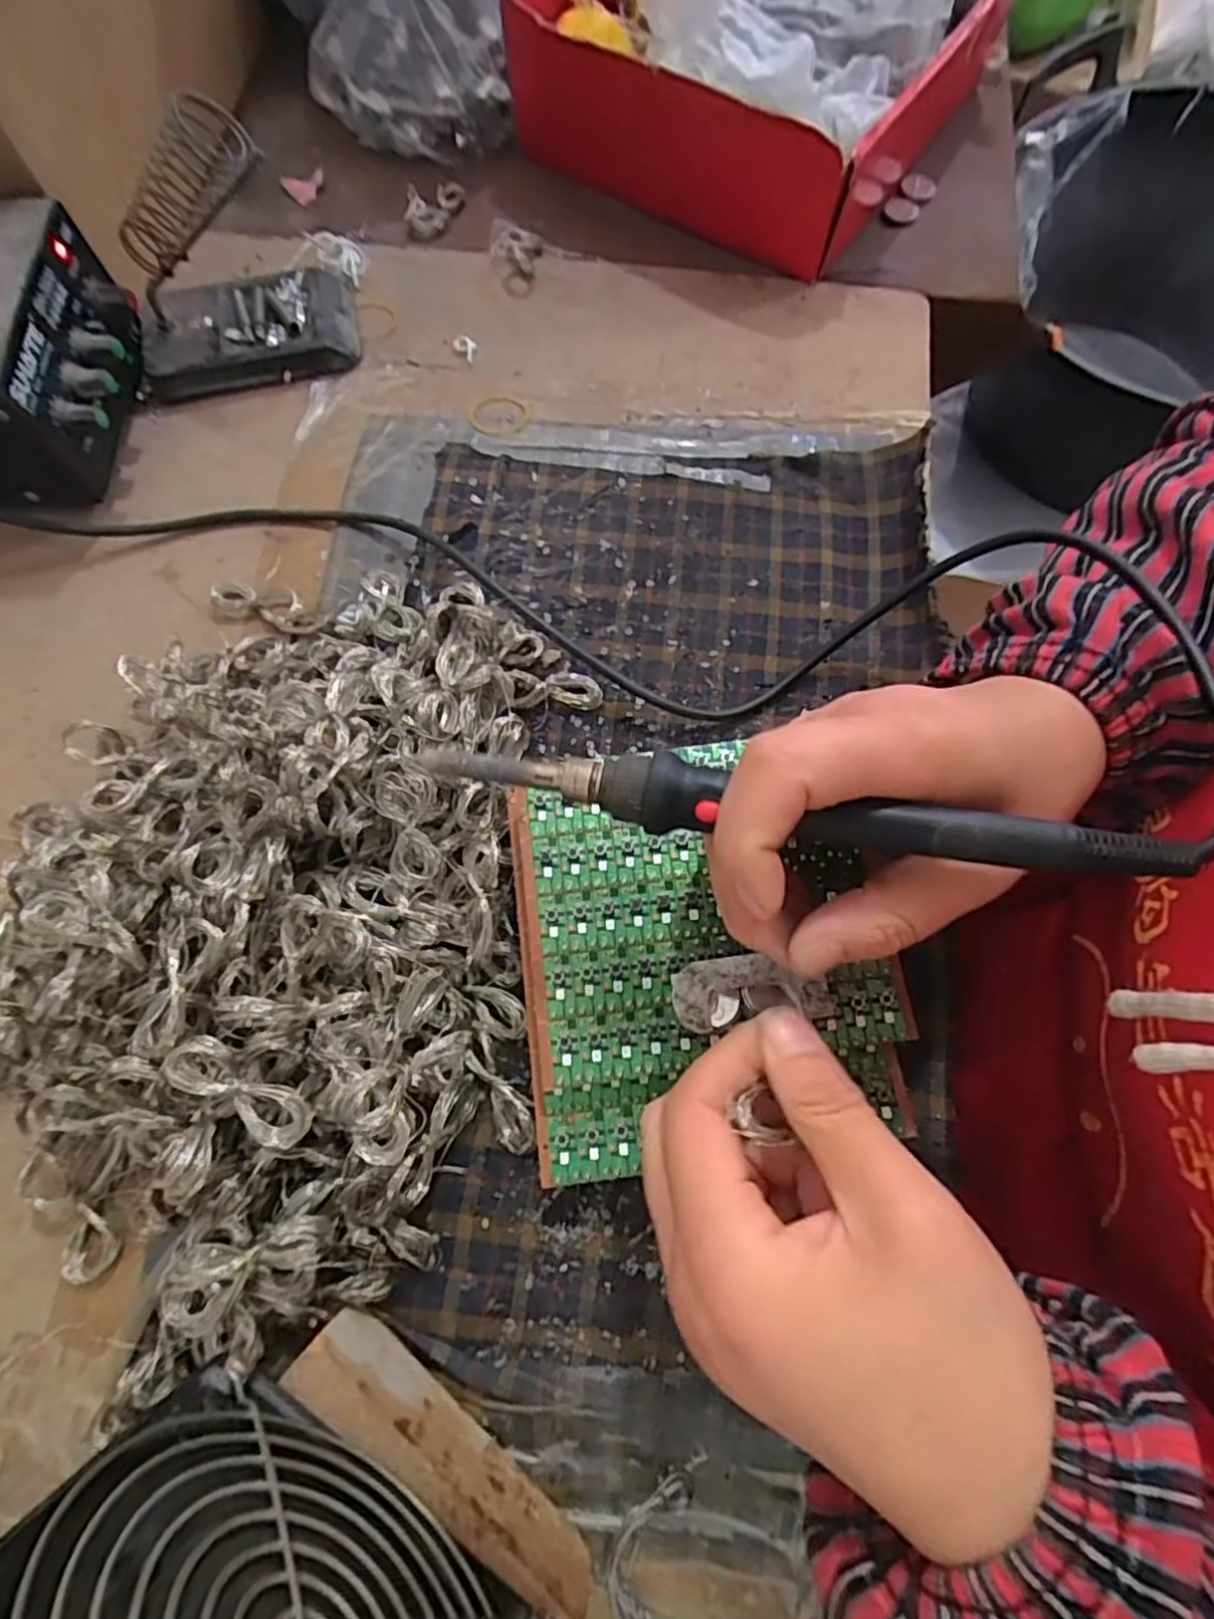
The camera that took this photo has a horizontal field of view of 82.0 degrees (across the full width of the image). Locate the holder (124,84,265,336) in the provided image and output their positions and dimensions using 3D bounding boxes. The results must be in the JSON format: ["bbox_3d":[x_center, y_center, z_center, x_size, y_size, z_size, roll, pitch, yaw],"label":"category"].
[{"bbox_3d":[-0.200,-0.276,0.324,0.100,0.028,0.024,-31,71,28],"label":"holder"}]

